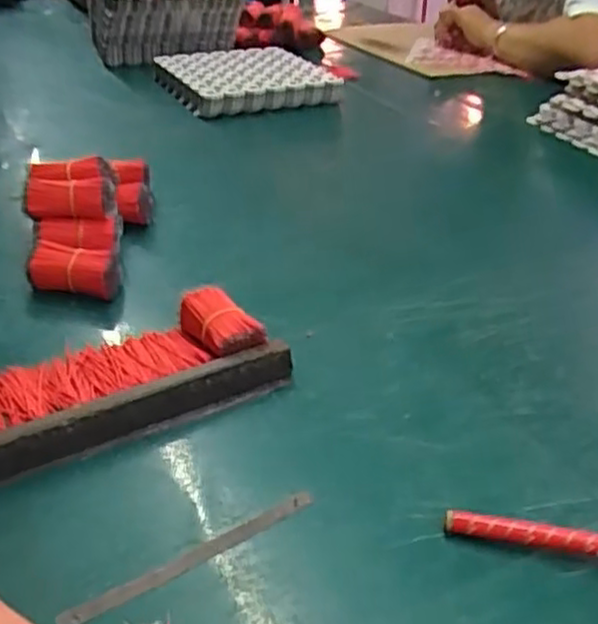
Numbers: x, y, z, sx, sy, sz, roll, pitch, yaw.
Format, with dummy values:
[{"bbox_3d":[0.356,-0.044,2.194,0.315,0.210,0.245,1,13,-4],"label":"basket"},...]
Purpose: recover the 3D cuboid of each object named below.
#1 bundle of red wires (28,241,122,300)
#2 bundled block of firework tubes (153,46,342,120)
[{"bbox_3d":[-0.176,-0.033,0.561,0.067,0.030,0.035,1,32,-2],"label":"bundle of red wires"},{"bbox_3d":[-0.073,-0.340,1.063,0.239,0.043,0.191,-9,34,-18],"label":"bundled block of firework tubes"}]

